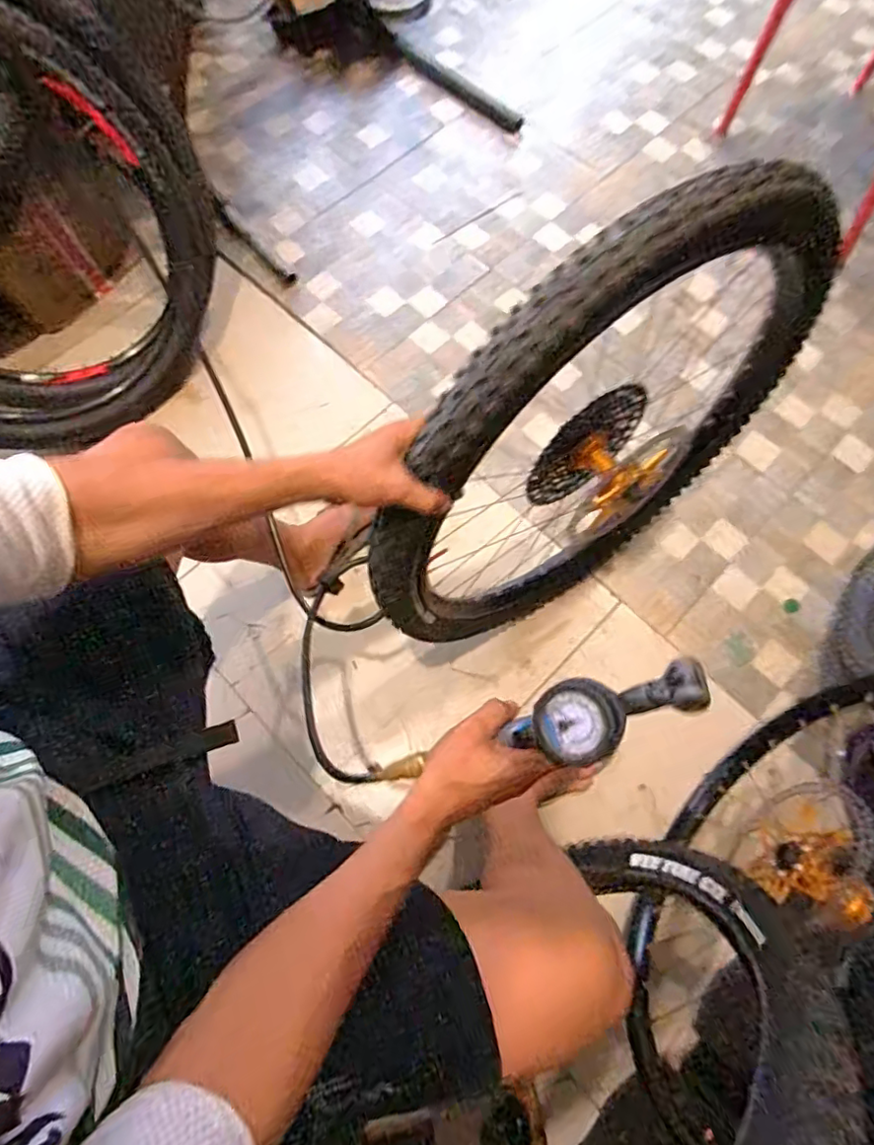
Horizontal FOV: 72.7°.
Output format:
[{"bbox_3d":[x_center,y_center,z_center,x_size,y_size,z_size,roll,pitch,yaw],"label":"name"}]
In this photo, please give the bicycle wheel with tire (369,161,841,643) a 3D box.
[{"bbox_3d":[0.212,-0.142,0.780,0.667,0.681,0.123,-31,75,-10],"label":"bicycle wheel with tire"}]

